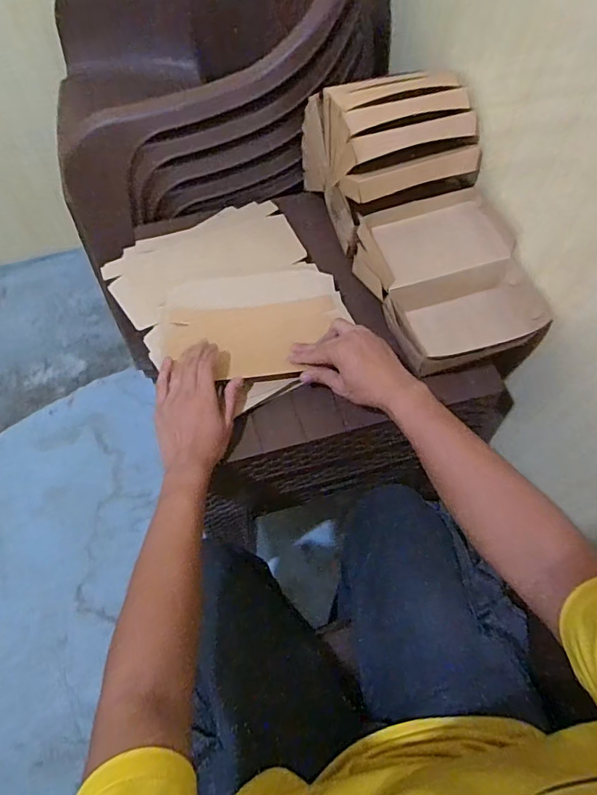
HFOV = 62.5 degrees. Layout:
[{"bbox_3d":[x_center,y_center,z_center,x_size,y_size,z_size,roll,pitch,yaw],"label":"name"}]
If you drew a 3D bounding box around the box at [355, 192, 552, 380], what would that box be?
[{"bbox_3d":[0.200,-0.162,0.688,0.194,0.090,0.258,-14,63,-8],"label":"box"}]

